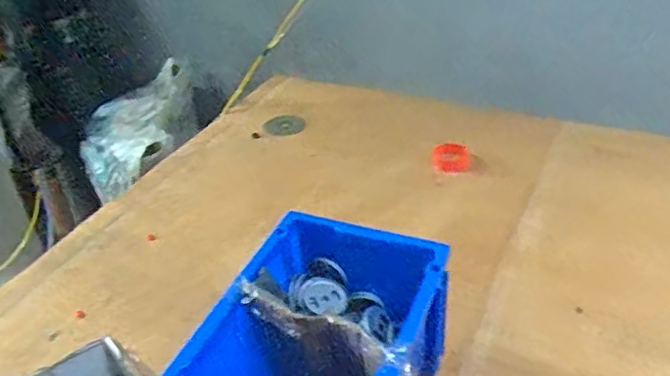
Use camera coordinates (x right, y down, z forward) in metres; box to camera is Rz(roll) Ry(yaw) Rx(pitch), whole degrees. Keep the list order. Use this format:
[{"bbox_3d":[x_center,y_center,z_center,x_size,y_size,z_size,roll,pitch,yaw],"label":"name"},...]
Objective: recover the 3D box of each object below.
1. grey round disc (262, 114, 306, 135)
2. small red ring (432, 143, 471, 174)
[{"bbox_3d":[-0.098,-0.122,1.181,0.080,0.006,0.046,-9,65,-11],"label":"grey round disc"},{"bbox_3d":[0.203,-0.055,1.065,0.065,0.030,0.065,3,35,10],"label":"small red ring"}]

